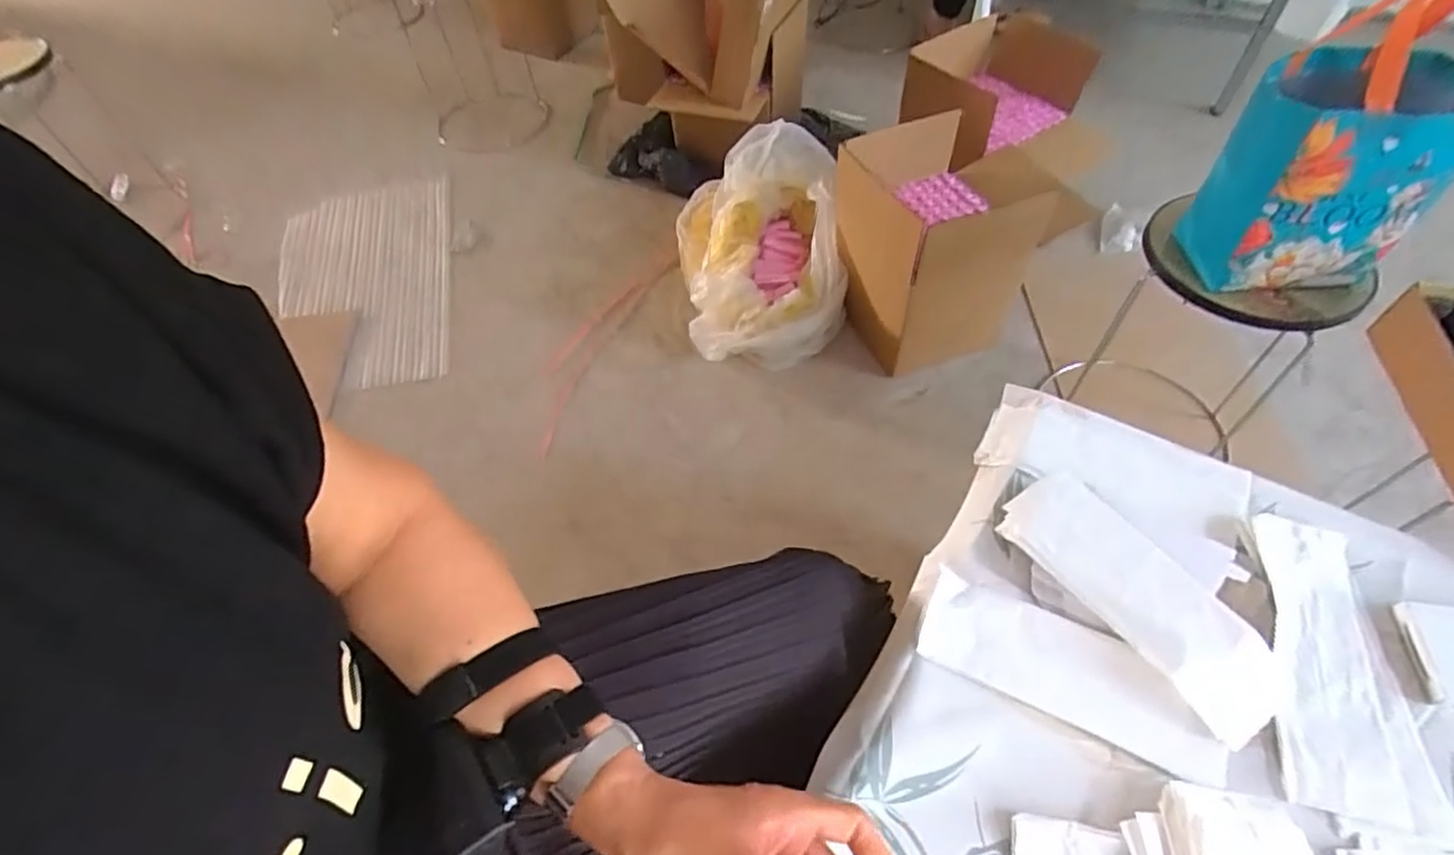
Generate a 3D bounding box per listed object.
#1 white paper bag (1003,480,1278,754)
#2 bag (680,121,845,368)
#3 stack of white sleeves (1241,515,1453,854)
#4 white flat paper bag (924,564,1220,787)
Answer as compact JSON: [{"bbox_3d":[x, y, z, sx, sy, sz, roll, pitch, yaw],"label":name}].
[{"bbox_3d":[0.372,0.153,0.604,0.095,0.030,0.253,-30,57,-18],"label":"white paper bag"},{"bbox_3d":[0.067,-0.404,1.449,0.341,0.282,0.490,-8,53,-2],"label":"bag"},{"bbox_3d":[0.525,0.206,0.575,0.114,0.014,0.262,8,54,10],"label":"stack of white sleeves"},{"bbox_3d":[0.296,0.210,0.580,0.245,0.015,0.086,21,57,19],"label":"white flat paper bag"}]

